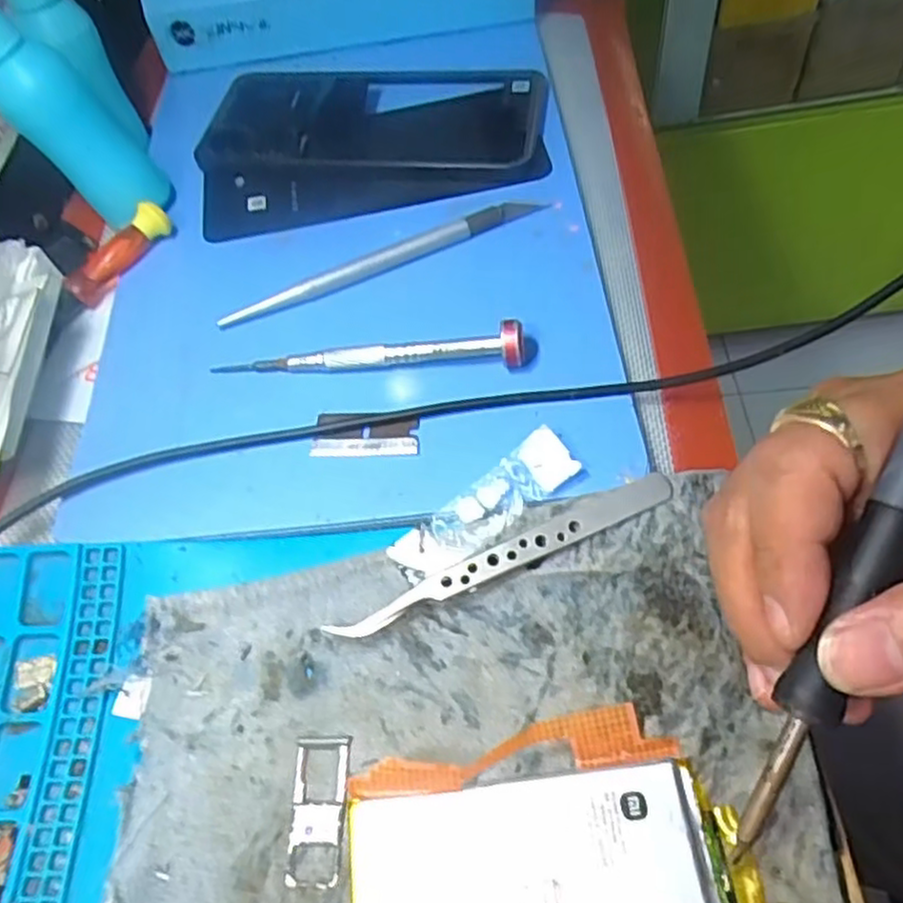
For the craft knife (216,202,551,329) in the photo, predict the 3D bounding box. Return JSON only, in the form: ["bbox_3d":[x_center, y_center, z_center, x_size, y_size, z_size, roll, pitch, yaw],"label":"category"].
[{"bbox_3d":[-0.028,-0.082,0.309,0.146,0.008,0.010,-22,59,-9],"label":"craft knife"}]

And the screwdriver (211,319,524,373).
[{"bbox_3d":[-0.033,-0.040,0.279,0.121,0.016,0.013,1,58,6],"label":"screwdriver"}]

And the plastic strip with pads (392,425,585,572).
[{"bbox_3d":[0.011,0.018,0.240,0.065,0.011,0.020,-33,61,-15],"label":"plastic strip with pads"}]

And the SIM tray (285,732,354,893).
[{"bbox_3d":[-0.038,0.100,0.203,0.015,0.004,0.038,-2,58,4],"label":"SIM tray"}]

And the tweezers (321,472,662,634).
[{"bbox_3d":[0.017,0.034,0.231,0.115,0.009,0.014,-24,59,-10],"label":"tweezers"}]

